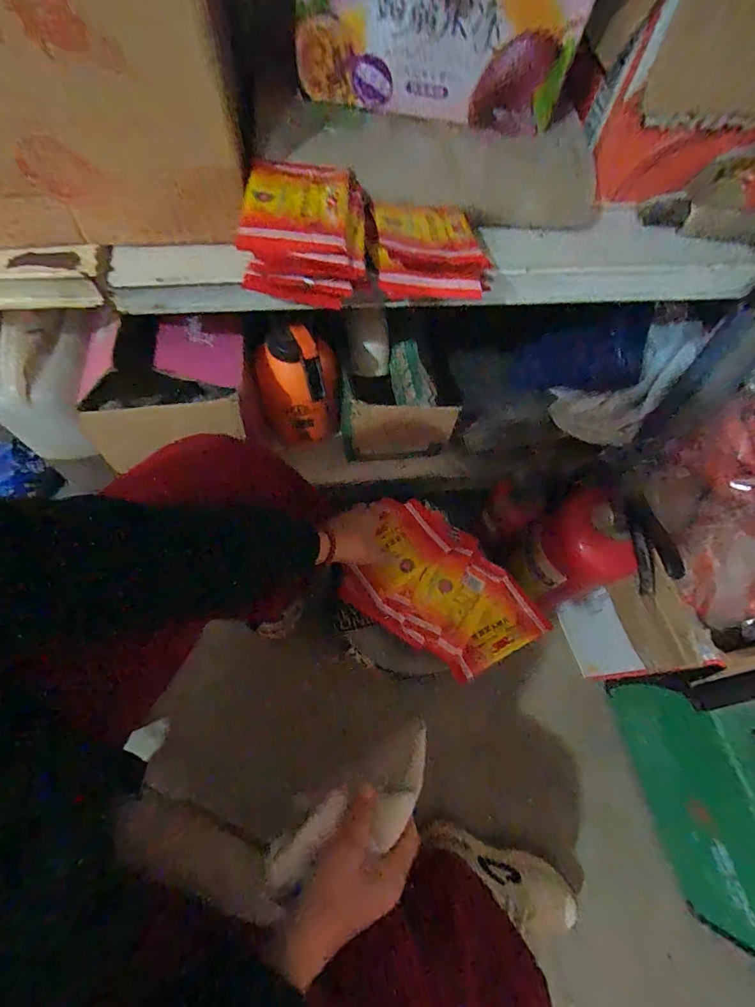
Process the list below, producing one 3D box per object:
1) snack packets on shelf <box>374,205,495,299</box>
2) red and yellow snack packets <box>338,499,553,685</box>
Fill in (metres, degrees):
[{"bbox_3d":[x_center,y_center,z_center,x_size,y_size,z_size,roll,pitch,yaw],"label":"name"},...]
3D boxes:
[{"bbox_3d":[0.049,-0.266,0.458,0.113,0.043,0.110,-3,64,-5],"label":"snack packets on shelf"},{"bbox_3d":[0.101,0.118,0.638,0.277,0.048,0.188,31,66,11],"label":"red and yellow snack packets"}]

